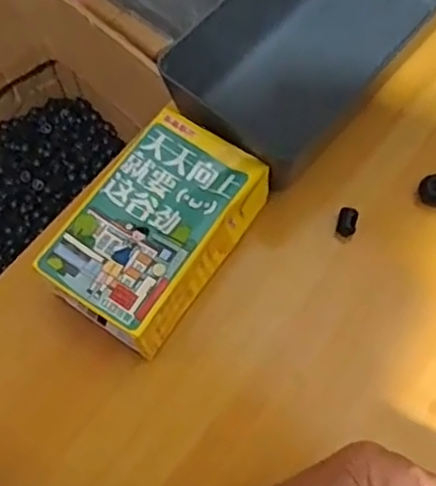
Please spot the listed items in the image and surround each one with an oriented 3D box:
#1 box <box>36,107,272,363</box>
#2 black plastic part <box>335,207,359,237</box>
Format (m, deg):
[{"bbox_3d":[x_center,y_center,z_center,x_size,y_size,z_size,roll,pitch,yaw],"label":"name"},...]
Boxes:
[{"bbox_3d":[-0.029,-0.006,0.329,0.064,0.044,0.106,34,72,14],"label":"box"},{"bbox_3d":[0.069,-0.011,0.349,0.010,0.008,0.015,10,68,6],"label":"black plastic part"}]

